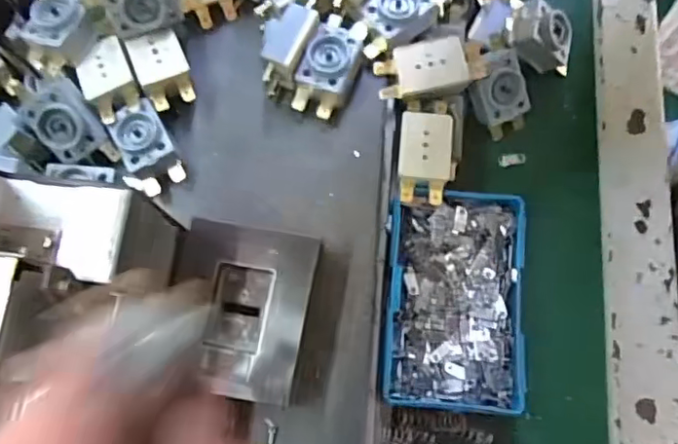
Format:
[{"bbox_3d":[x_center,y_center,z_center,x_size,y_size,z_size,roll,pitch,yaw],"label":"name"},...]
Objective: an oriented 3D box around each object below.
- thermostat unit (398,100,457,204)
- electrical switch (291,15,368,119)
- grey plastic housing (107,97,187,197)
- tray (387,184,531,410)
[{"bbox_3d":[0.048,-0.040,0.315,0.029,0.016,0.058,5,74,2],"label":"thermostat unit"},{"bbox_3d":[-0.004,-0.085,0.318,0.029,0.021,0.054,23,76,7],"label":"electrical switch"},{"bbox_3d":[-0.105,-0.038,0.313,0.030,0.020,0.046,-27,76,-6],"label":"grey plastic housing"},{"bbox_3d":[0.062,0.042,0.315,0.070,0.029,0.113,4,74,2],"label":"tray"}]

